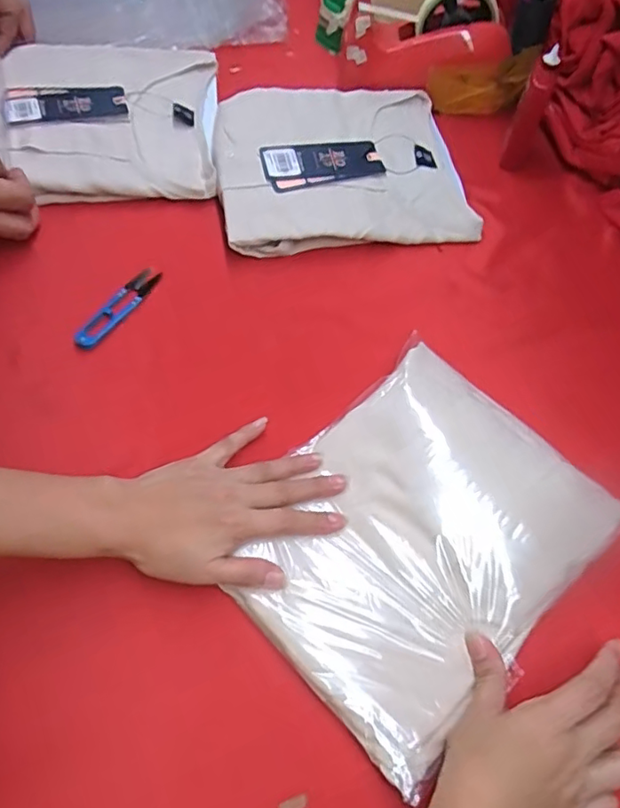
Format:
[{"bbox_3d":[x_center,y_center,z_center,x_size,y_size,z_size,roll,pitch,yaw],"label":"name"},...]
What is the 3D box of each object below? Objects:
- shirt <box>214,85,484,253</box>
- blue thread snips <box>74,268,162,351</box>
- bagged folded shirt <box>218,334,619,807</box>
[{"bbox_3d":[0.031,-0.255,0.593,0.249,0.042,0.209,-7,63,-7],"label":"shirt"},{"bbox_3d":[-0.174,-0.088,0.510,0.022,0.009,0.099,29,64,11],"label":"blue thread snips"},{"bbox_3d":[0.077,0.092,0.410,0.247,0.037,0.204,-40,71,-21],"label":"bagged folded shirt"}]

